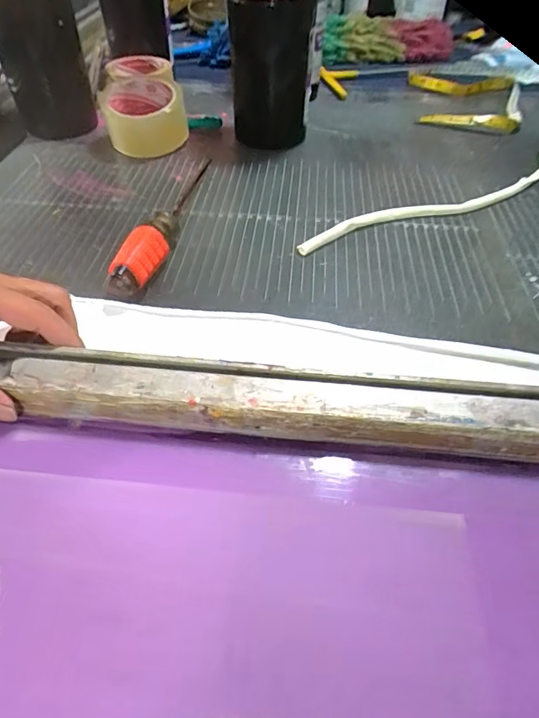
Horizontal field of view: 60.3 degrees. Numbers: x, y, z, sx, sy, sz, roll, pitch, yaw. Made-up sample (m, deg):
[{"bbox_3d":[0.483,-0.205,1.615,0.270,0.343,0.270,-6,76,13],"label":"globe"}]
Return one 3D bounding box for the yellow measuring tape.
[{"bbox_3d":[0.287,-0.390,0.687,0.161,0.027,0.212,12,48,10],"label":"yellow measuring tape"}]

